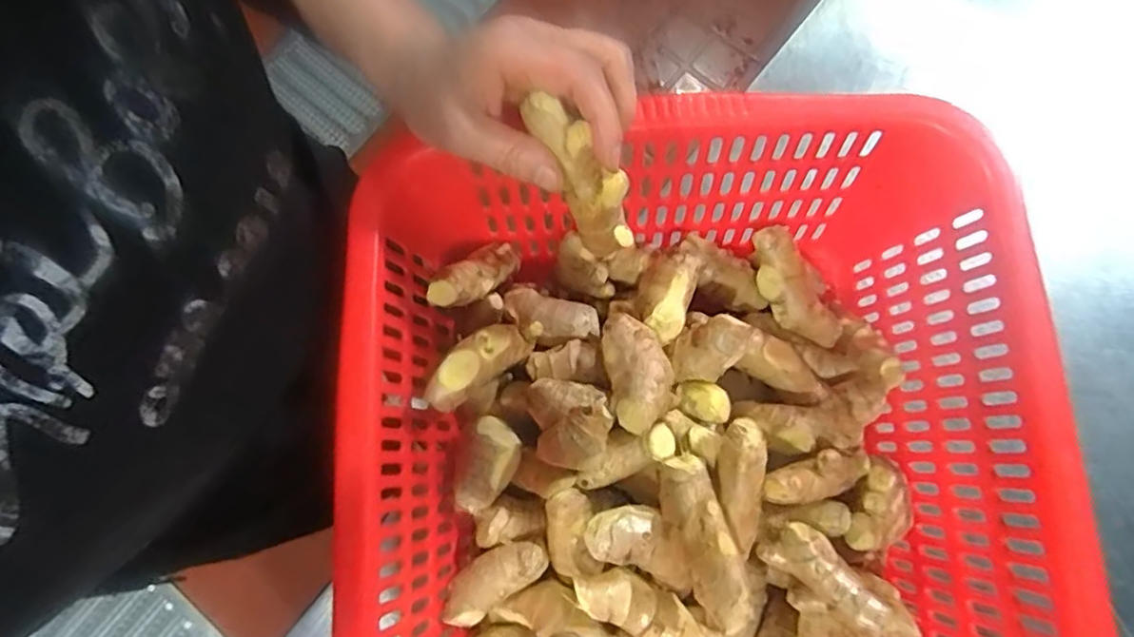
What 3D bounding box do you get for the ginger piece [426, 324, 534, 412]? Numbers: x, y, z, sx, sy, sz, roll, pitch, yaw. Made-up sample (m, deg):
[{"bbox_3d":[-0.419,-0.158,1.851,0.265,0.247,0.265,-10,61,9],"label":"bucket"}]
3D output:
[{"bbox_3d":[-0.049,0.023,0.355,0.025,0.020,0.075,47,45,8],"label":"ginger piece"}]

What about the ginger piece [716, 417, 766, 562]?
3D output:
[{"bbox_3d":[0.093,0.090,0.352,0.024,0.023,0.069,4,80,-1],"label":"ginger piece"}]

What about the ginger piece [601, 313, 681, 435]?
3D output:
[{"bbox_3d":[0.041,0.030,0.371,0.036,0.026,0.066,-22,58,13],"label":"ginger piece"}]

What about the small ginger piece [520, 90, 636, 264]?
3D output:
[{"bbox_3d":[0.009,-0.063,0.303,0.022,0.034,0.084,-32,119,-6],"label":"small ginger piece"}]

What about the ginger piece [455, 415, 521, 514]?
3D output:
[{"bbox_3d":[-0.045,0.085,0.377,0.029,0.032,0.052,21,80,2],"label":"ginger piece"}]

